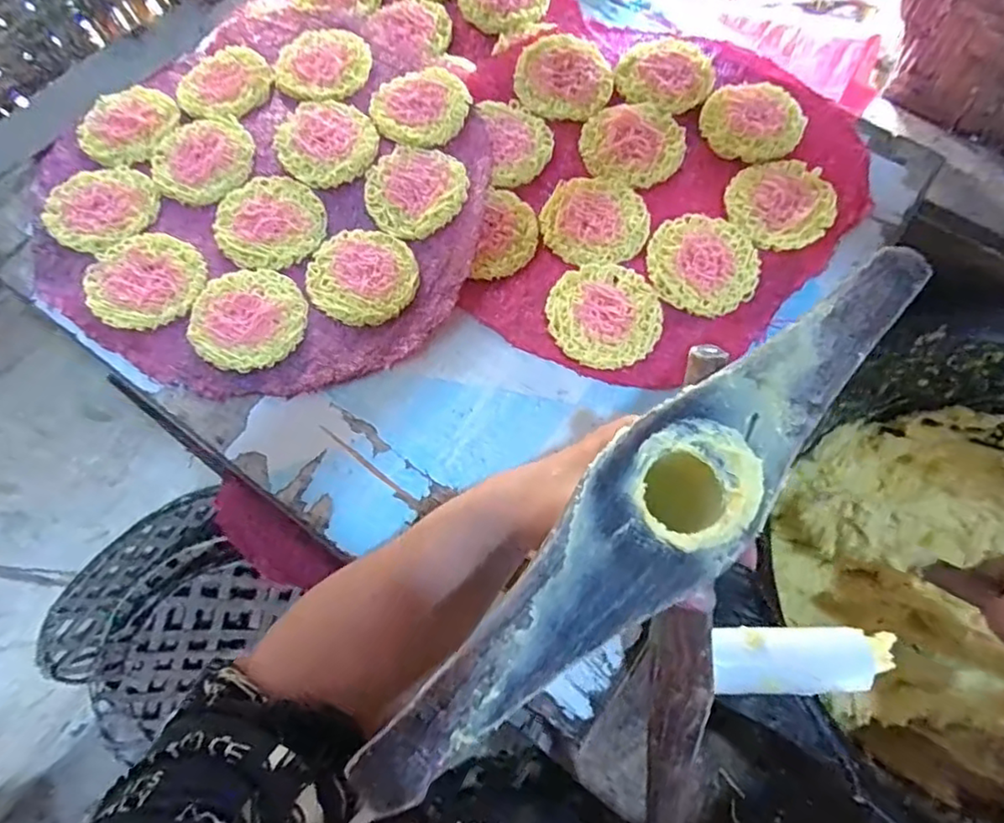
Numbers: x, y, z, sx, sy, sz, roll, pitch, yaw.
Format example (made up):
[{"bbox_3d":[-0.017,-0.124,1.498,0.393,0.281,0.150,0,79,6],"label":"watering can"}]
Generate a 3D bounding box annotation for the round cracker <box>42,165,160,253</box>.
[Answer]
[{"bbox_3d":[-0.308,-0.159,0.479,0.076,0.007,0.076,0,68,-1],"label":"round cracker"}]

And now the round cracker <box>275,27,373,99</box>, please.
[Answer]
[{"bbox_3d":[-0.150,-0.292,0.526,0.078,0.013,0.073,0,68,-1],"label":"round cracker"}]

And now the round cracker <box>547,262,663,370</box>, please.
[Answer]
[{"bbox_3d":[0.073,-0.069,0.443,0.077,0.010,0.081,0,68,-1],"label":"round cracker"}]

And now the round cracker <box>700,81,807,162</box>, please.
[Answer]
[{"bbox_3d":[0.204,-0.237,0.509,0.083,0.006,0.076,0,68,-1],"label":"round cracker"}]

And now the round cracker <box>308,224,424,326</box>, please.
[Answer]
[{"bbox_3d":[-0.102,-0.101,0.455,0.074,0.004,0.079,0,68,-1],"label":"round cracker"}]

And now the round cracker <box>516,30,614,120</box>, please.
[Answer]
[{"bbox_3d":[0.053,-0.284,0.524,0.077,0.013,0.085,8,69,2],"label":"round cracker"}]

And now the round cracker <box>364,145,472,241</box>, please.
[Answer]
[{"bbox_3d":[-0.066,-0.170,0.478,0.075,0.011,0.077,0,68,-1],"label":"round cracker"}]

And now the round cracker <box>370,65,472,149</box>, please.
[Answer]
[{"bbox_3d":[-0.066,-0.247,0.507,0.077,0.008,0.080,0,68,-1],"label":"round cracker"}]

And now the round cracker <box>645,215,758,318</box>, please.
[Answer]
[{"bbox_3d":[0.147,-0.109,0.457,0.078,0.006,0.079,0,68,-1],"label":"round cracker"}]

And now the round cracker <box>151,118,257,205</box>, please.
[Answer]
[{"bbox_3d":[-0.236,-0.199,0.492,0.078,0.008,0.080,-20,70,-9],"label":"round cracker"}]

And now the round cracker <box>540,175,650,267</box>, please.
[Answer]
[{"bbox_3d":[0.070,-0.147,0.473,0.076,0.007,0.078,-8,69,-4],"label":"round cracker"}]

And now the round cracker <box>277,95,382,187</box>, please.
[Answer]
[{"bbox_3d":[-0.141,-0.215,0.496,0.073,0.010,0.085,-36,73,-14],"label":"round cracker"}]

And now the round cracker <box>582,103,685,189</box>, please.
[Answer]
[{"bbox_3d":[0.105,-0.215,0.500,0.078,0.006,0.077,0,68,-1],"label":"round cracker"}]

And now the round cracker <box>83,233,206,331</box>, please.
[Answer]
[{"bbox_3d":[-0.258,-0.097,0.454,0.080,0.008,0.078,0,68,-1],"label":"round cracker"}]

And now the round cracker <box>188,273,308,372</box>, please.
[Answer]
[{"bbox_3d":[-0.178,-0.065,0.442,0.077,0.010,0.076,0,68,-1],"label":"round cracker"}]

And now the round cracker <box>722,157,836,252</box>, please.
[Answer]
[{"bbox_3d":[0.210,-0.158,0.475,0.076,0.008,0.076,0,68,-1],"label":"round cracker"}]

